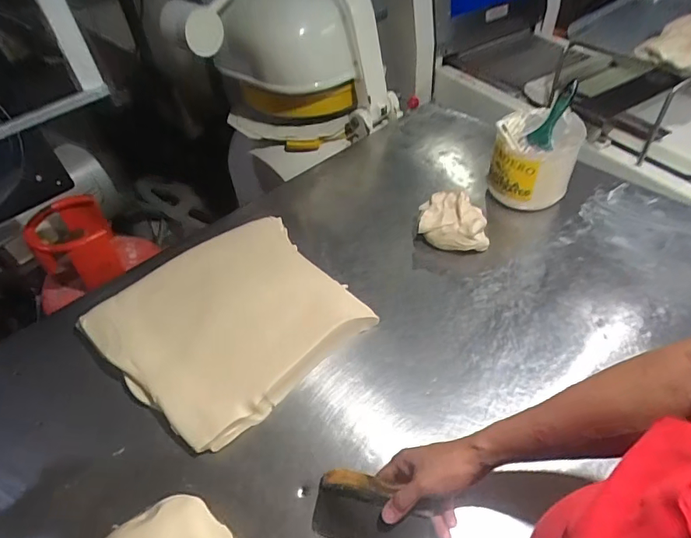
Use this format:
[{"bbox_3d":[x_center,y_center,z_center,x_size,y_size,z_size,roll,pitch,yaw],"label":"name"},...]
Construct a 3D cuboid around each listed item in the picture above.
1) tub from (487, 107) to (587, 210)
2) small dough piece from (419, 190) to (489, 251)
[{"bbox_3d":[0.393,-0.225,0.945,0.155,0.163,0.190,21,52,24],"label":"tub"},{"bbox_3d":[0.209,-0.091,0.900,0.130,0.078,0.108,0,47,7],"label":"small dough piece"}]

